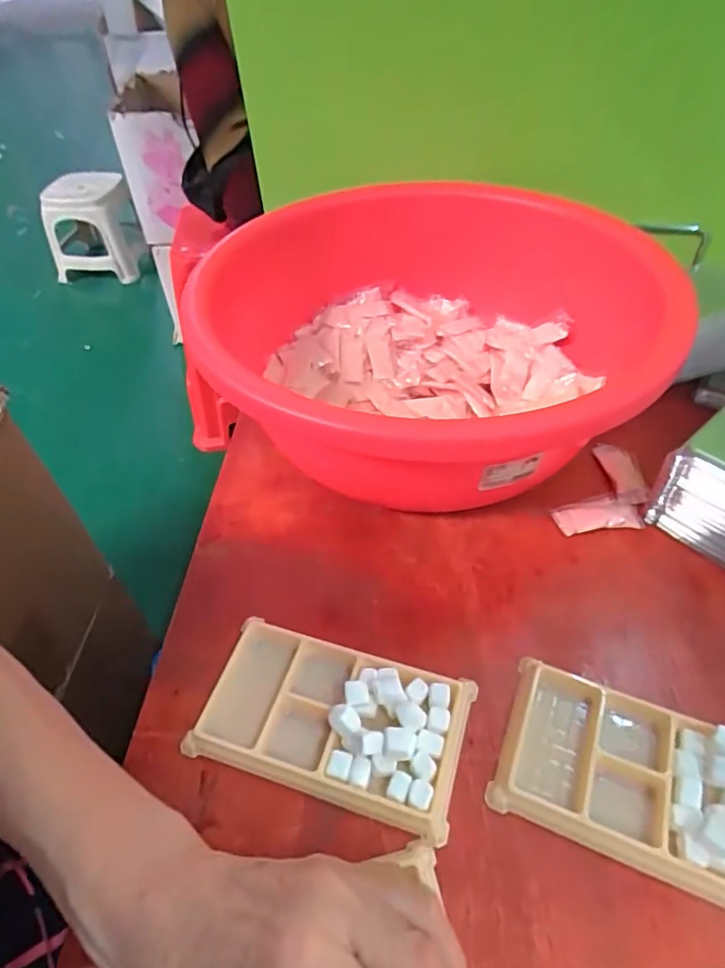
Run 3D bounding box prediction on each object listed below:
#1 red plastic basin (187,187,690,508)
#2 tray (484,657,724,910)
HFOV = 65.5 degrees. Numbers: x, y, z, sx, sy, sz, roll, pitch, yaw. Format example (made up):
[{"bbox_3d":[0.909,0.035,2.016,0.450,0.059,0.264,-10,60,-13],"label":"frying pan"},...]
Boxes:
[{"bbox_3d":[0.043,-0.090,0.407,0.294,0.127,0.294,-2,48,2],"label":"red plastic basin"},{"bbox_3d":[0.135,0.140,0.265,0.130,0.021,0.072,18,52,19],"label":"tray"}]

